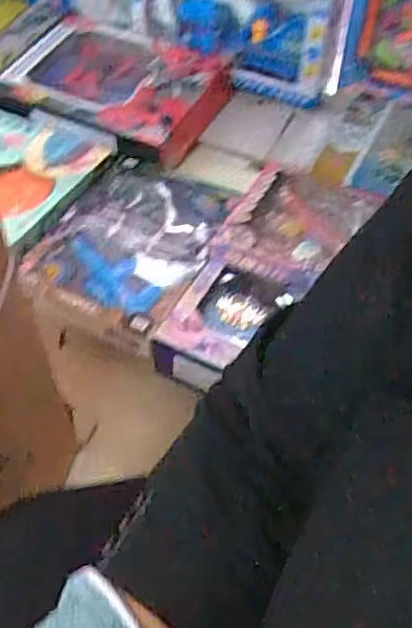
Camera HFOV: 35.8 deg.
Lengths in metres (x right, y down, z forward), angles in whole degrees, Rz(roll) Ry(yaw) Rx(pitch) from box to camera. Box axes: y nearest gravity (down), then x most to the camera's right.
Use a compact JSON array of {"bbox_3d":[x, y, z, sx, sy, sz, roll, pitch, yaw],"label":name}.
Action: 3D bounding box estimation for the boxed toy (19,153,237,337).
[{"bbox_3d":[-0.126,-0.152,1.181,0.274,0.058,0.425,15,52,11],"label":"boxed toy"}]

